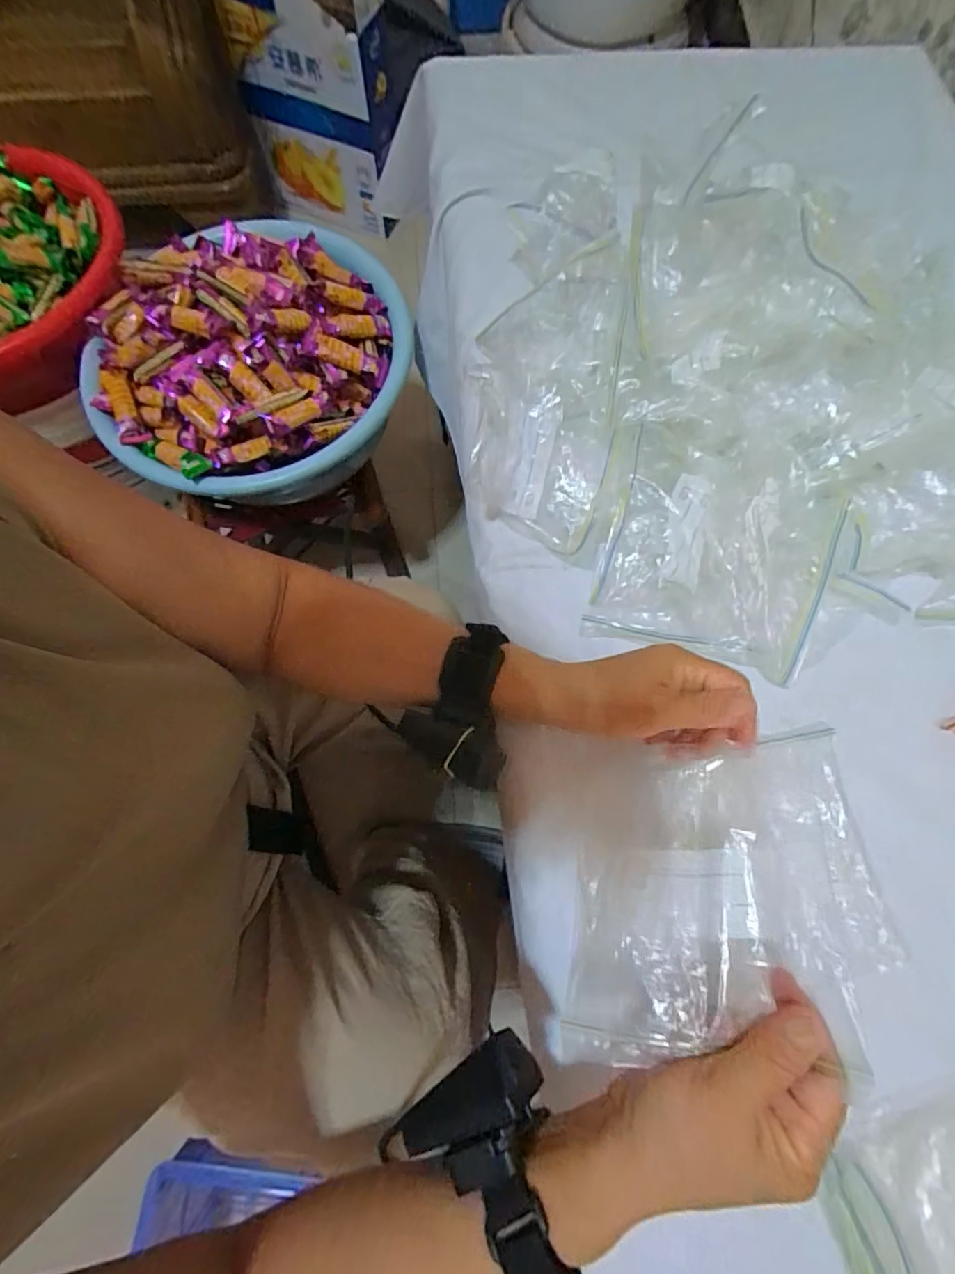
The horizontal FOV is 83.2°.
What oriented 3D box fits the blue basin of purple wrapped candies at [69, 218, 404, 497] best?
[{"bbox_3d":[-0.248,-0.320,0.618,0.309,0.149,0.327,0,73,-1],"label":"blue basin of purple wrapped candies"}]

